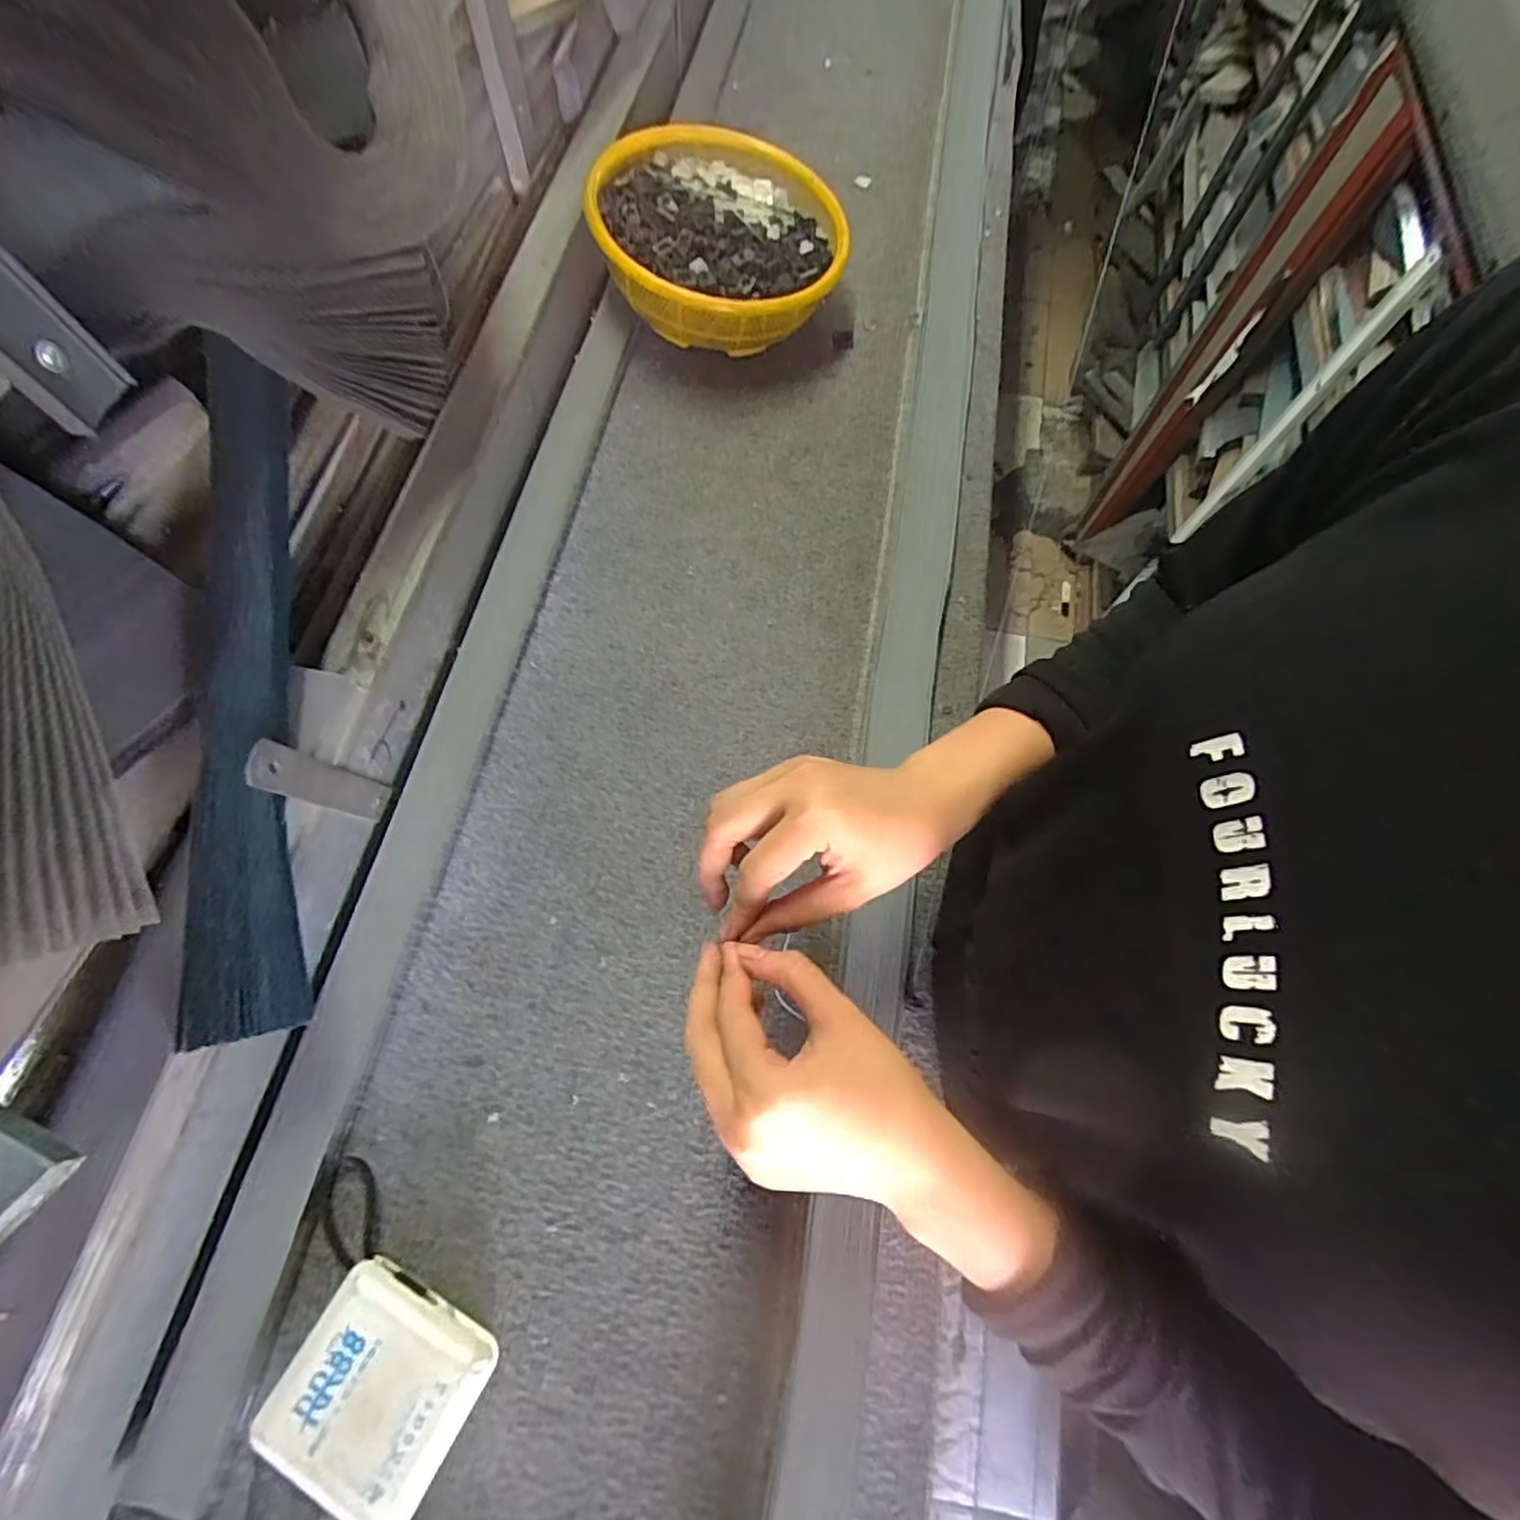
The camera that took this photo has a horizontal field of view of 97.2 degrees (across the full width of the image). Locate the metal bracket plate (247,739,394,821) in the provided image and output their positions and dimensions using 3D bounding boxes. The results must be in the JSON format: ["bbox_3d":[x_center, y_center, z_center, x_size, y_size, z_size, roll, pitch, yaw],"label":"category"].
[{"bbox_3d":[-0.257,0.015,0.400,0.006,0.125,0.027,10,76,1],"label":"metal bracket plate"}]

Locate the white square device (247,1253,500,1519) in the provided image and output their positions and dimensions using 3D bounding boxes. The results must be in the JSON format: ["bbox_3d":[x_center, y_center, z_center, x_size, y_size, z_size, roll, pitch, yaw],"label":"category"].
[{"bbox_3d":[-0.197,0.329,0.351,0.092,0.035,0.086,29,70,8],"label":"white square device"}]

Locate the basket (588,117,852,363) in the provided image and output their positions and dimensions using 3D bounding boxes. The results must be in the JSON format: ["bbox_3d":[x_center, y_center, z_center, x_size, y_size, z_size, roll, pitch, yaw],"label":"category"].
[{"bbox_3d":[-0.034,-0.467,0.622,0.224,0.109,0.204,0,69,-1],"label":"basket"}]

